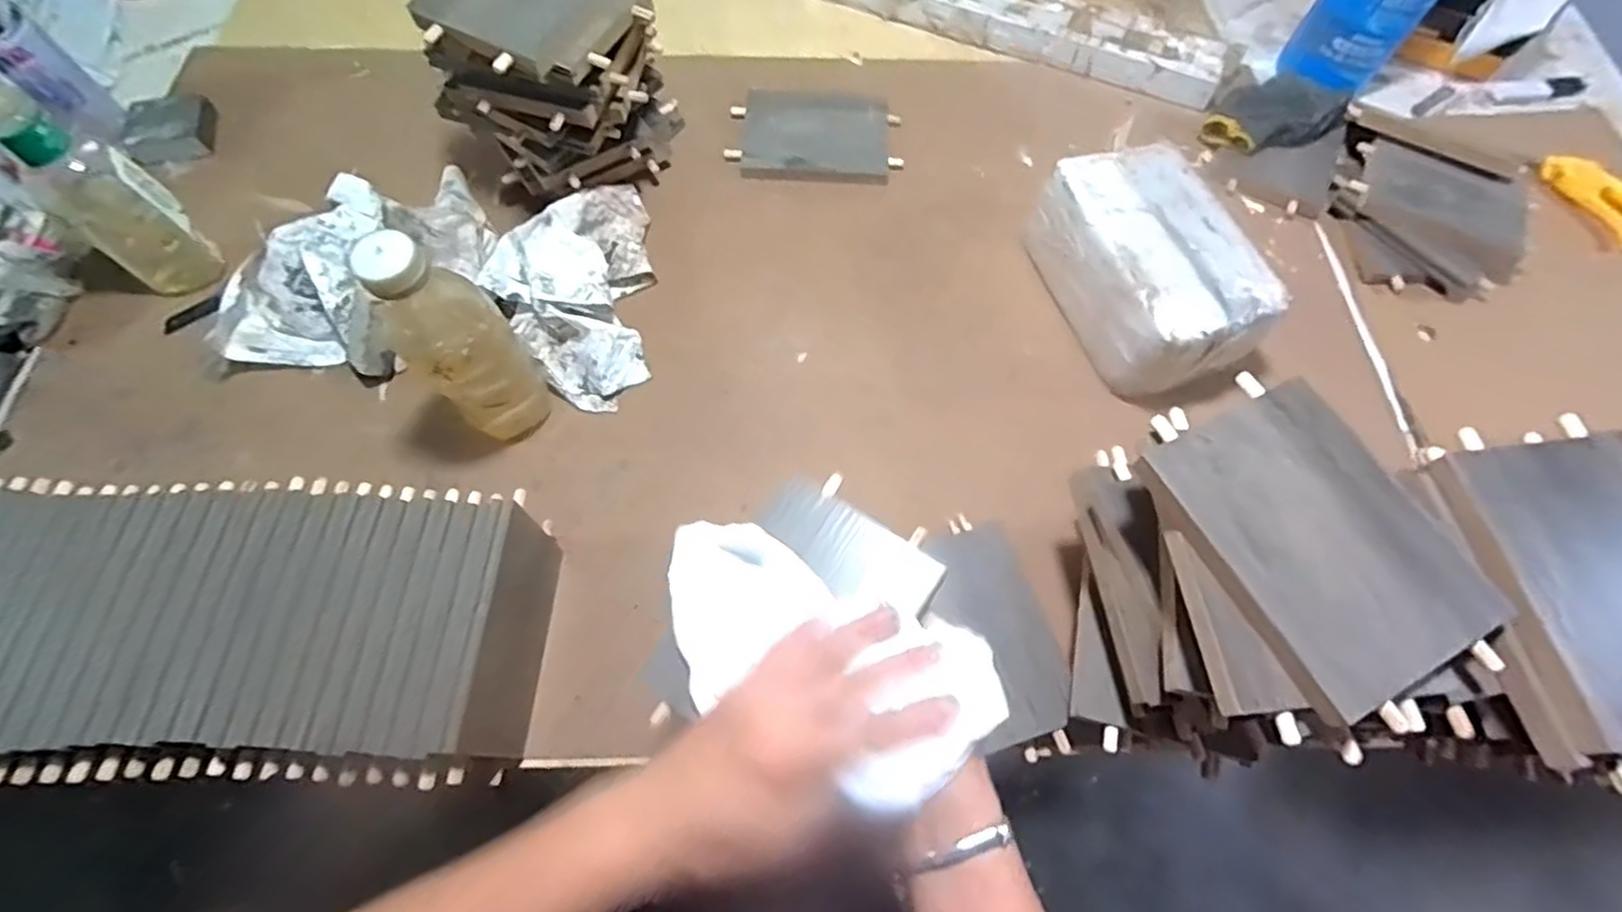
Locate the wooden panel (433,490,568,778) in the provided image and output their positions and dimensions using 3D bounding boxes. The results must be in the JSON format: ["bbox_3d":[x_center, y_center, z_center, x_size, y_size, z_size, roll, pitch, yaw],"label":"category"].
[{"bbox_3d":[-0.203,0.123,0.479,0.016,0.113,0.176,4,66,1],"label":"wooden panel"}]

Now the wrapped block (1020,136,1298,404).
[{"bbox_3d":[0.298,-0.163,0.618,0.135,0.103,0.207,-19,68,-9],"label":"wrapped block"}]

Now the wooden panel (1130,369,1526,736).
[{"bbox_3d":[0.267,0.039,0.363,0.127,0.020,0.159,-23,69,-11],"label":"wooden panel"}]

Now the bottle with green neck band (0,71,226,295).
[{"bbox_3d":[-0.567,-0.213,0.549,0.056,0.208,0.067,30,69,11],"label":"bottle with green neck band"}]

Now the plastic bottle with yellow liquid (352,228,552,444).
[{"bbox_3d":[-0.256,-0.078,0.511,0.057,0.210,0.071,23,68,9],"label":"plastic bottle with yellow liquid"}]

